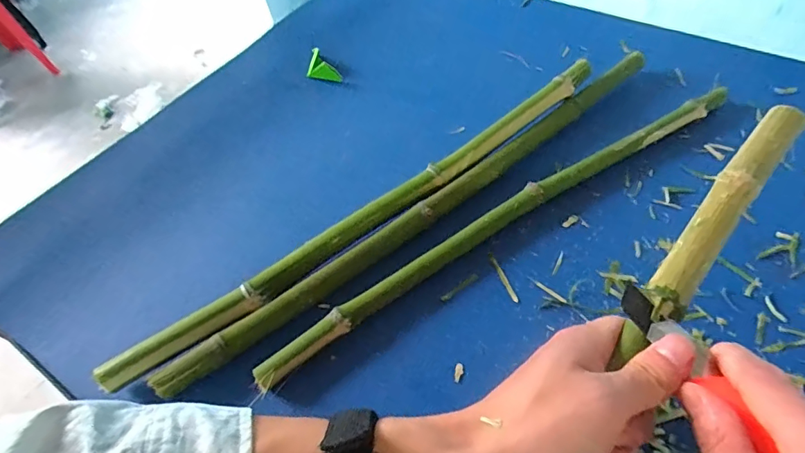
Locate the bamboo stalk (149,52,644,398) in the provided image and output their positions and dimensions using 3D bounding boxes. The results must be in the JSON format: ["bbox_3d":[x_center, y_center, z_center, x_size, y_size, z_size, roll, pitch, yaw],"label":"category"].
[{"bbox_3d":[0.039,-0.028,0.385,0.501,0.019,0.022,-35,59,-18],"label":"bamboo stalk"}]

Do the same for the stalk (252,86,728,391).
[{"bbox_3d":[0.094,-0.012,0.373,0.457,0.022,0.026,-29,58,-17],"label":"stalk"}]

